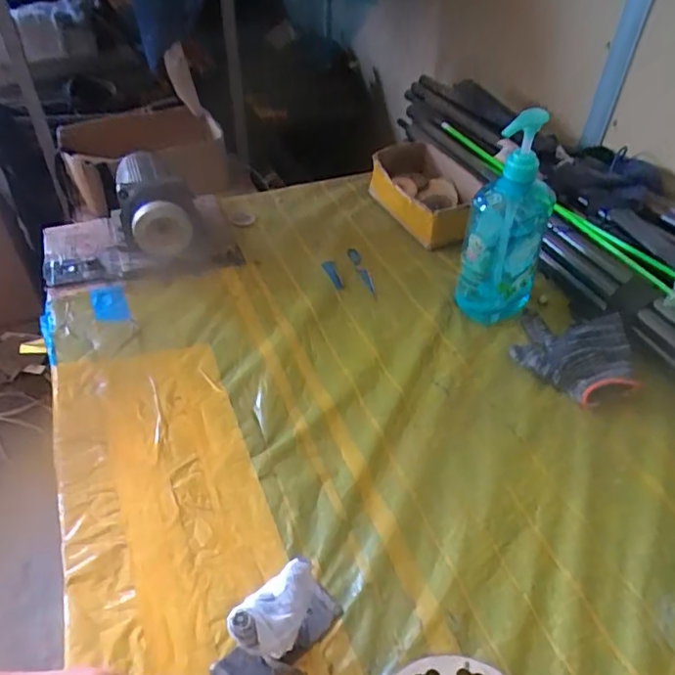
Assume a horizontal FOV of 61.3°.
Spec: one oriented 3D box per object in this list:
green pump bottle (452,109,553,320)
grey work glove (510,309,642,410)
[{"bbox_3d":[0.204,-0.131,0.676,0.091,0.245,0.068,17,47,16],"label":"green pump bottle"},{"bbox_3d":[0.280,0.016,0.671,0.135,0.040,0.126,16,46,15],"label":"grey work glove"}]

